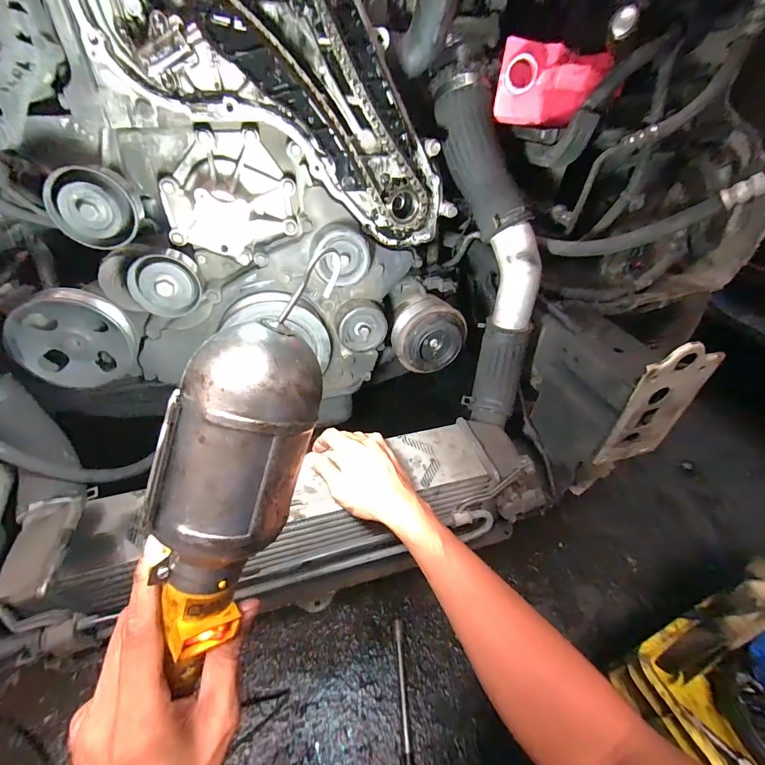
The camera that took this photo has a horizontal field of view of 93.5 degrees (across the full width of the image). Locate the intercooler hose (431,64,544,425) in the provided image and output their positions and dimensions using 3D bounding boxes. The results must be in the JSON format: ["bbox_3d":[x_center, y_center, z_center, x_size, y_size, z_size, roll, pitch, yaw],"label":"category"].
[{"bbox_3d":[0.150,-0.164,0.503,0.083,0.467,0.104,-21,19,-26],"label":"intercooler hose"}]

